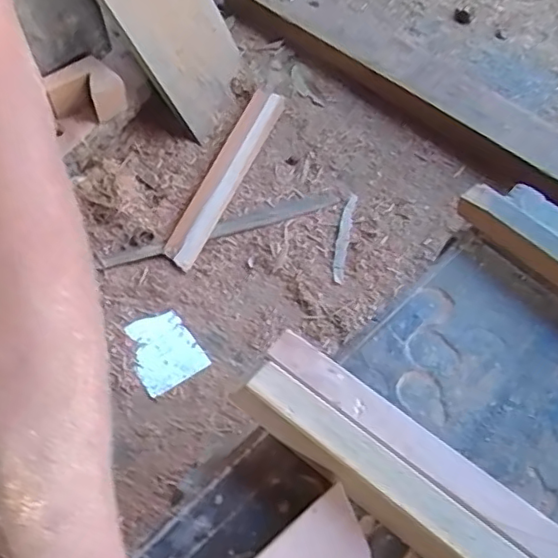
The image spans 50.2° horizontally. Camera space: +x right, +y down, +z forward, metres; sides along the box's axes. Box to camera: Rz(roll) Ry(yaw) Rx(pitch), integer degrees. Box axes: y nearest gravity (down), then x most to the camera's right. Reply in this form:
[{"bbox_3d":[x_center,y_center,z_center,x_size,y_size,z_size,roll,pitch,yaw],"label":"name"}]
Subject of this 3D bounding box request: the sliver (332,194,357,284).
[{"bbox_3d":[0.121,-0.079,1.112,0.024,0.008,0.209,12,55,4],"label":"sliver"}]

